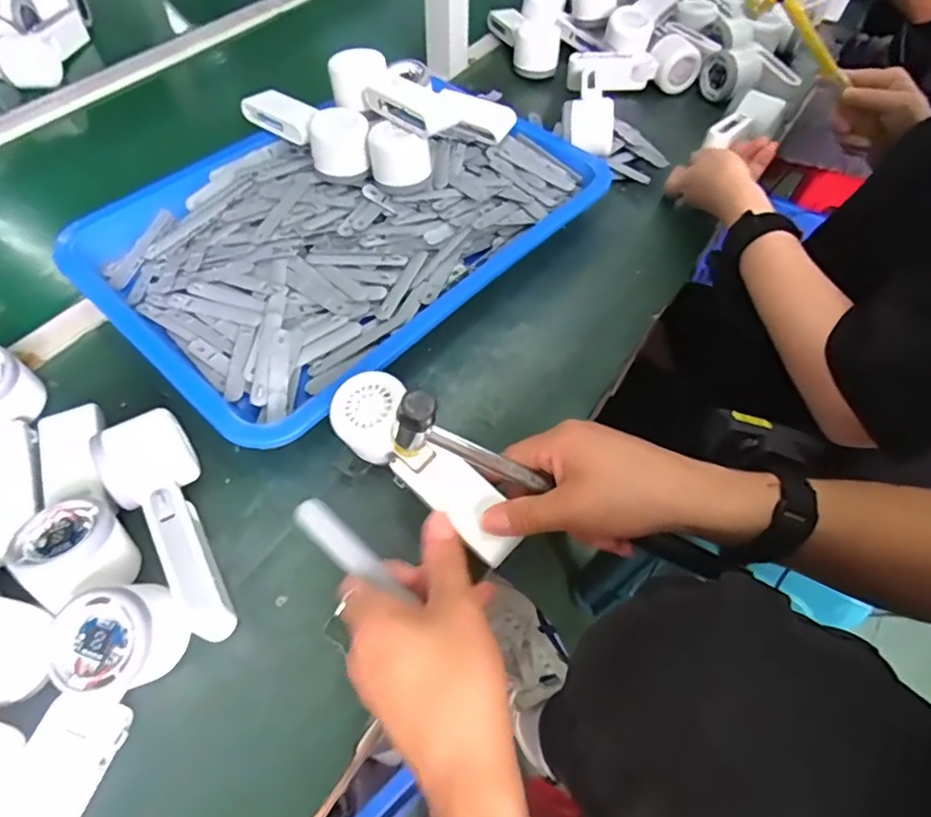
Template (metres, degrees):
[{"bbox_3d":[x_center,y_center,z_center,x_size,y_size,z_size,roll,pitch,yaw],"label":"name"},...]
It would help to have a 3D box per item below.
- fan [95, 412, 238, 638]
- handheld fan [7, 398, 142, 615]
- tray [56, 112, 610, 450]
[{"bbox_3d":[-0.189,0.073,0.384,0.056,0.052,0.151,-34,63,-21],"label":"fan"},{"bbox_3d":[-0.273,0.058,0.396,0.058,0.046,0.163,-26,48,-17],"label":"handheld fan"},{"bbox_3d":[-0.116,-0.193,0.580,0.348,0.045,0.479,35,62,21],"label":"tray"}]

